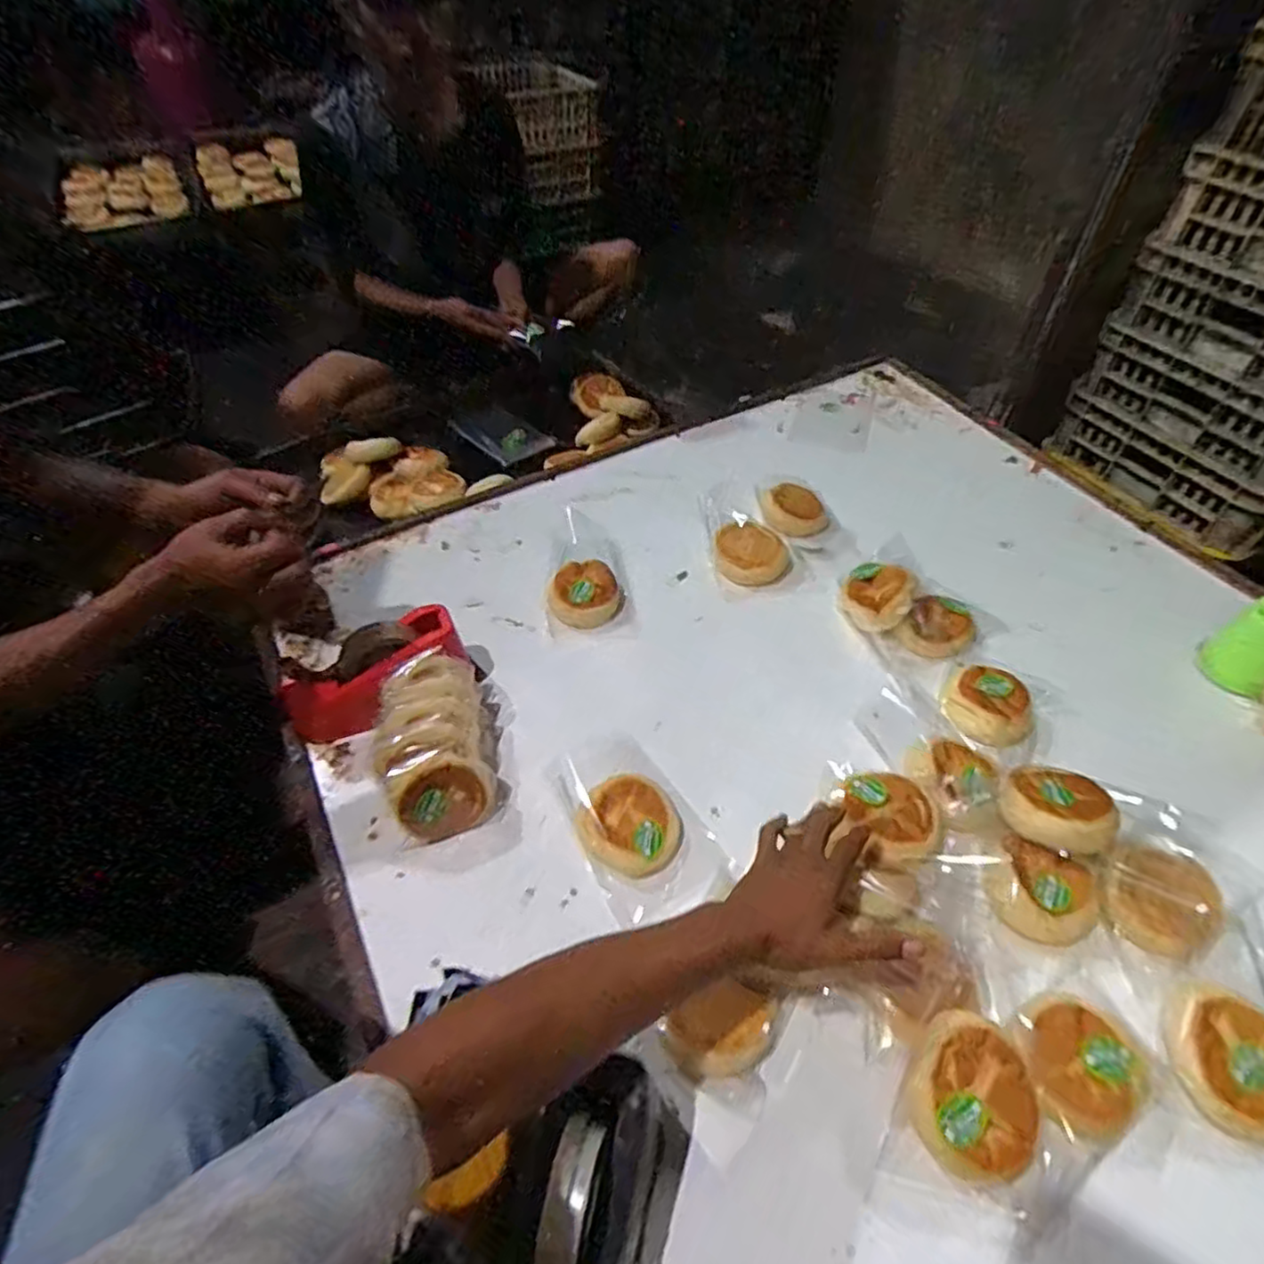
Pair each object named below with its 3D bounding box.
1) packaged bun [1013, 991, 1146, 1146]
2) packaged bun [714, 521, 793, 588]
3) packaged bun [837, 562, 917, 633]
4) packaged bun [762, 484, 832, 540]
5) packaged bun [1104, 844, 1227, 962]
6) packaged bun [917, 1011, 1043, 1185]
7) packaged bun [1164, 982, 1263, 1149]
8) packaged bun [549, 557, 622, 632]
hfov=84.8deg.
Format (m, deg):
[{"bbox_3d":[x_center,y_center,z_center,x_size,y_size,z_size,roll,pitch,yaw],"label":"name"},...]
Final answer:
[{"bbox_3d":[0.354,0.345,0.550,0.083,0.039,0.093,-9,48,-7],"label":"packaged bun"},{"bbox_3d":[0.166,-0.102,0.948,0.106,0.051,0.090,7,48,7],"label":"packaged bun"},{"bbox_3d":[0.310,-0.044,0.883,0.088,0.054,0.095,18,50,17],"label":"packaged bun"},{"bbox_3d":[0.239,-0.181,1.015,0.086,0.033,0.080,-1,47,1],"label":"packaged bun"},{"bbox_3d":[0.480,0.249,0.634,0.097,0.037,0.090,-23,51,-19],"label":"packaged bun"},{"bbox_3d":[0.266,0.353,0.524,0.087,0.031,0.107,12,67,9],"label":"packaged bun"},{"bbox_3d":[0.476,0.342,0.546,0.083,0.039,0.102,-29,53,-23],"label":"packaged bun"},{"bbox_3d":[-0.063,-0.049,0.922,0.090,0.038,0.094,-8,47,-6],"label":"packaged bun"}]

